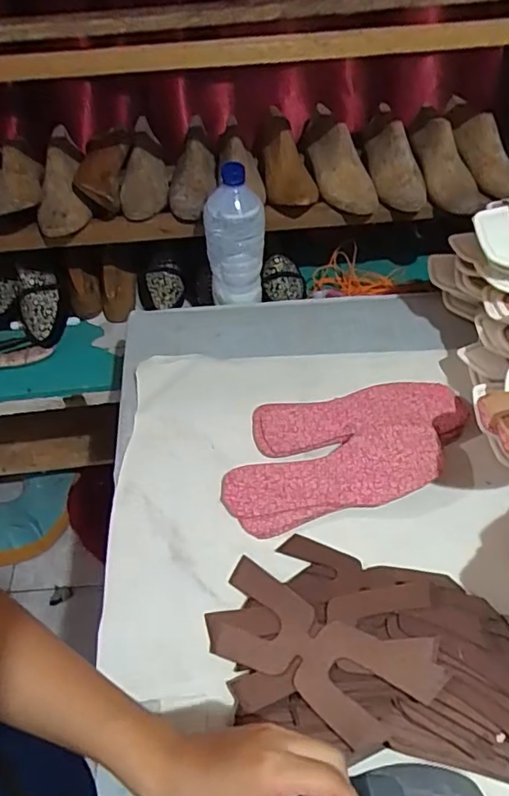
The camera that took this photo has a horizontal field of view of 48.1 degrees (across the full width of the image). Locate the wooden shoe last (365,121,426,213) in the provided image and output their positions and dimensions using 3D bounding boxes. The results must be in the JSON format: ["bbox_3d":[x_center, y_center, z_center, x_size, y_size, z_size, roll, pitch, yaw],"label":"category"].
[{"bbox_3d":[0.220,-0.366,0.899,0.065,0.078,0.165,-15,72,-11],"label":"wooden shoe last"}]

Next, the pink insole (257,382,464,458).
[{"bbox_3d":[0.124,0.022,0.681,0.247,0.019,0.082,-5,50,-3],"label":"pink insole"}]

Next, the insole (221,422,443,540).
[{"bbox_3d":[0.089,0.088,0.623,0.241,0.026,0.083,-15,52,-11],"label":"insole"}]

